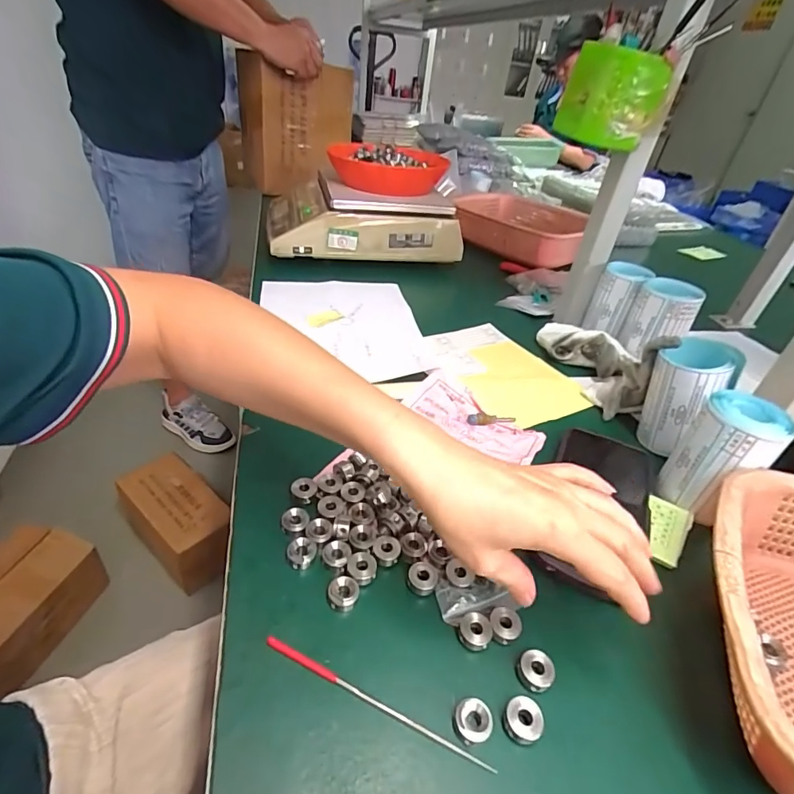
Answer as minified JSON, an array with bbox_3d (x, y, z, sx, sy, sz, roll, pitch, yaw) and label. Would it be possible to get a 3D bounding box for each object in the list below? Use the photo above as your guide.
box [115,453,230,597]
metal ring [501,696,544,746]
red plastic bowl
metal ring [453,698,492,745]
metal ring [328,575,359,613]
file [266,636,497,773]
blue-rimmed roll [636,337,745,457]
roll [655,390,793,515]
[{"bbox_3d":[-0.513,0.295,1.059,0.294,0.162,0.158,33,44,30],"label":"box"},{"bbox_3d":[0.068,0.174,0.242,0.018,0.013,0.019,4,37,-3],"label":"metal ring"},{"bbox_3d":[-0.015,-0.398,0.786,0.184,0.052,0.184,5,37,-4],"label":"red plastic bowl"},{"bbox_3d":[0.040,0.173,0.240,0.018,0.009,0.019,4,37,-3],"label":"metal ring"},{"bbox_3d":[-0.034,0.128,0.287,0.019,0.010,0.021,2,37,-7],"label":"metal ring"},{"bbox_3d":[-0.013,0.164,0.245,0.136,0.005,0.005,19,38,16],"label":"file"},{"bbox_3d":[0.264,-0.001,0.420,0.051,0.103,0.061,-27,48,-37],"label":"blue-rimmed roll"},{"bbox_3d":[0.265,0.046,0.366,0.062,0.093,0.055,-26,48,-36],"label":"roll"}]

